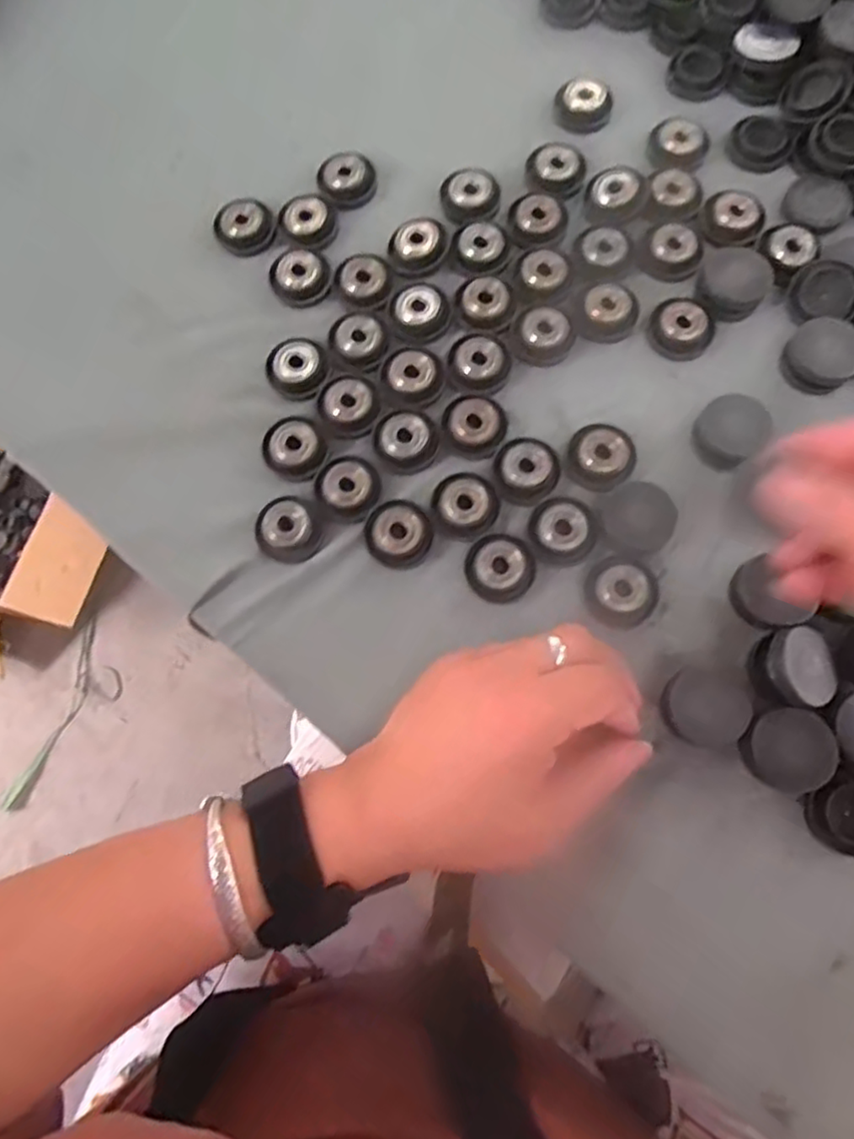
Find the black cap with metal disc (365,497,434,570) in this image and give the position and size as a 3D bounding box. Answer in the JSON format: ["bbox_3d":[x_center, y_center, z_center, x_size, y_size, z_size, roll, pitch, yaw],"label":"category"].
[{"bbox_3d":[-0.013,-0.017,0.303,0.030,0.010,0.029,-1,75,2],"label":"black cap with metal disc"}]

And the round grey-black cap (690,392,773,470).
[{"bbox_3d":[0.142,-0.065,0.308,0.031,0.016,0.030,-1,75,2],"label":"round grey-black cap"}]

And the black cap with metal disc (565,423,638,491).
[{"bbox_3d":[0.081,-0.053,0.309,0.030,0.011,0.028,-1,75,2],"label":"black cap with metal disc"}]

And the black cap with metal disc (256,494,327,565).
[{"bbox_3d":[-0.064,-0.019,0.307,0.031,0.008,0.031,-1,75,2],"label":"black cap with metal disc"}]

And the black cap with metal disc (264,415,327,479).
[{"bbox_3d":[-0.063,-0.060,0.316,0.029,0.006,0.031,-1,75,2],"label":"black cap with metal disc"}]

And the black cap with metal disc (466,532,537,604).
[{"bbox_3d":[0.033,-0.001,0.297,0.029,0.009,0.030,-1,75,2],"label":"black cap with metal disc"}]

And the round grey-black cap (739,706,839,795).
[{"bbox_3d":[0.149,0.074,0.270,0.032,0.014,0.032,-1,75,2],"label":"round grey-black cap"}]

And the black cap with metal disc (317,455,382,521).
[{"bbox_3d":[-0.037,-0.040,0.310,0.028,0.006,0.032,-40,77,-8],"label":"black cap with metal disc"}]

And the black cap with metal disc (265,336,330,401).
[{"bbox_3d":[-0.065,-0.102,0.326,0.030,0.007,0.029,-1,75,2],"label":"black cap with metal disc"}]

